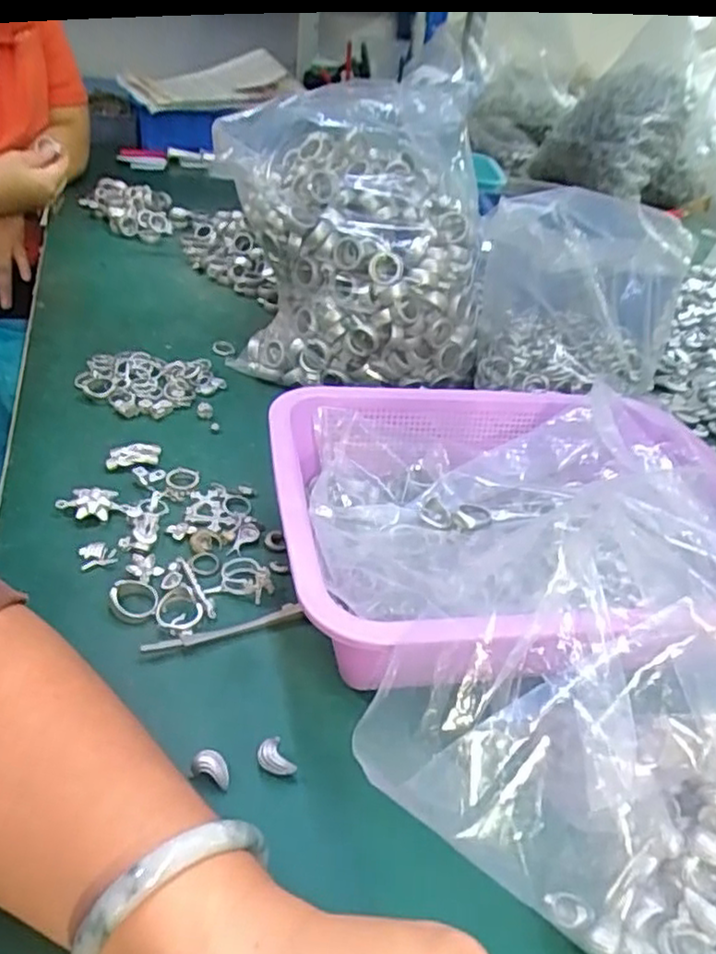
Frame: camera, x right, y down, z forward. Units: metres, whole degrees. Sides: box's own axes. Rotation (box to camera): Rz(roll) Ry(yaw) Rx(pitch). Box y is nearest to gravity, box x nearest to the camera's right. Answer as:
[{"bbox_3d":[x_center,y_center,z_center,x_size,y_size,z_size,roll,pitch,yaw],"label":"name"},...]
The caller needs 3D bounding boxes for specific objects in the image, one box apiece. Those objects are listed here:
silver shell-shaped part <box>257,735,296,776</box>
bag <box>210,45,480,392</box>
[{"bbox_3d":[-0.039,0.134,0.321,0.012,0.011,0.019,-22,45,-34],"label":"silver shell-shaped part"},{"bbox_3d":[-0.005,-0.217,0.604,0.239,0.255,0.187,7,37,-3],"label":"bag"}]

